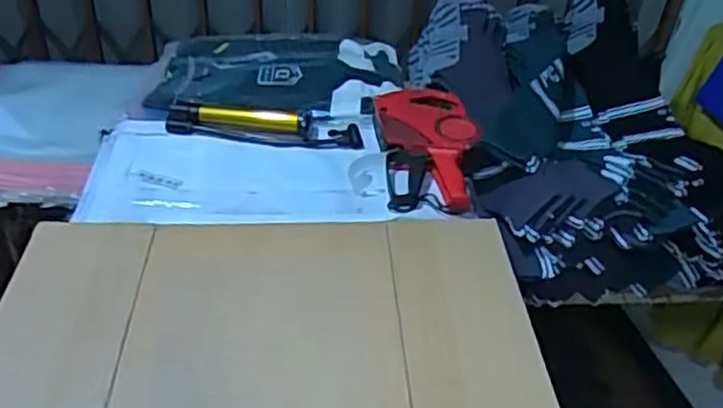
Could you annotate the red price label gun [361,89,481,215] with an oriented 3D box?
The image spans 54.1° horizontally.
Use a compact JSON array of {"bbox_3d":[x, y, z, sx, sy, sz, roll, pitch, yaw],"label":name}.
[{"bbox_3d":[0.082,-0.081,0.907,0.119,0.056,0.250,-4,37,-9],"label":"red price label gun"}]

